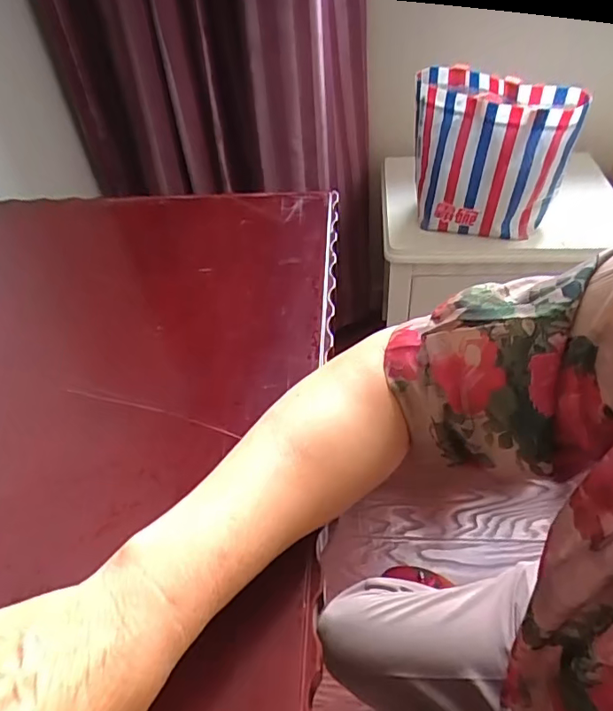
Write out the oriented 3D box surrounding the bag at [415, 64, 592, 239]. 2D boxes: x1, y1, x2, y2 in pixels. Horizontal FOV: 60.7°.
[{"bbox_3d":[0.323,-0.354,0.941,0.255,0.238,0.170,7,47,12],"label":"bag"}]

